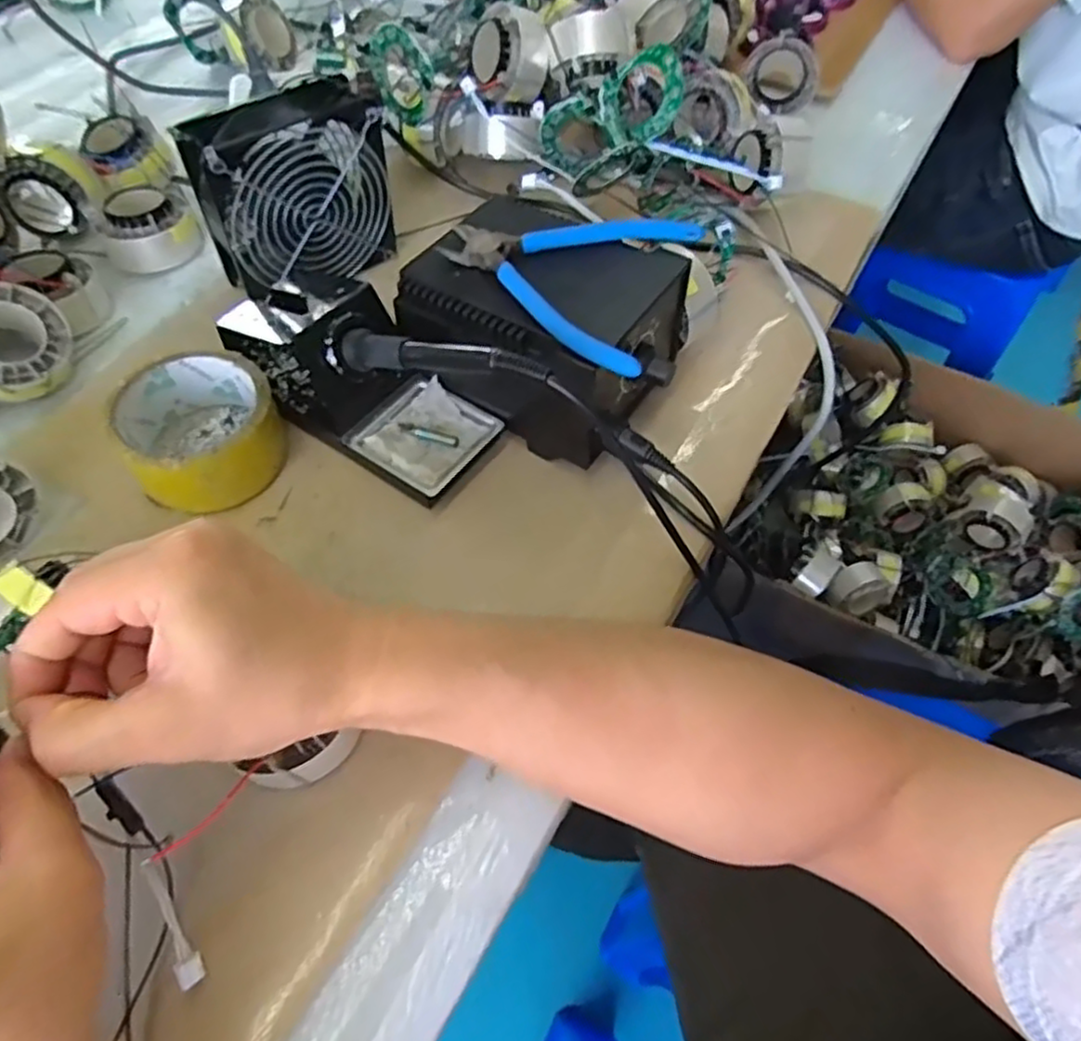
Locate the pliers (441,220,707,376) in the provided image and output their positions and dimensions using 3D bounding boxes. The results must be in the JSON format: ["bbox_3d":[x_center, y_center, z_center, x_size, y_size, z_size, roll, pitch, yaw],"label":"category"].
[{"bbox_3d":[0.010,-0.138,0.388,0.127,0.014,0.127,18,59,10],"label":"pliers"}]

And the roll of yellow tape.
[{"bbox_3d":[-0.190,-0.050,0.399,0.080,0.041,0.087,1,57,-1],"label":"roll of yellow tape"}]

